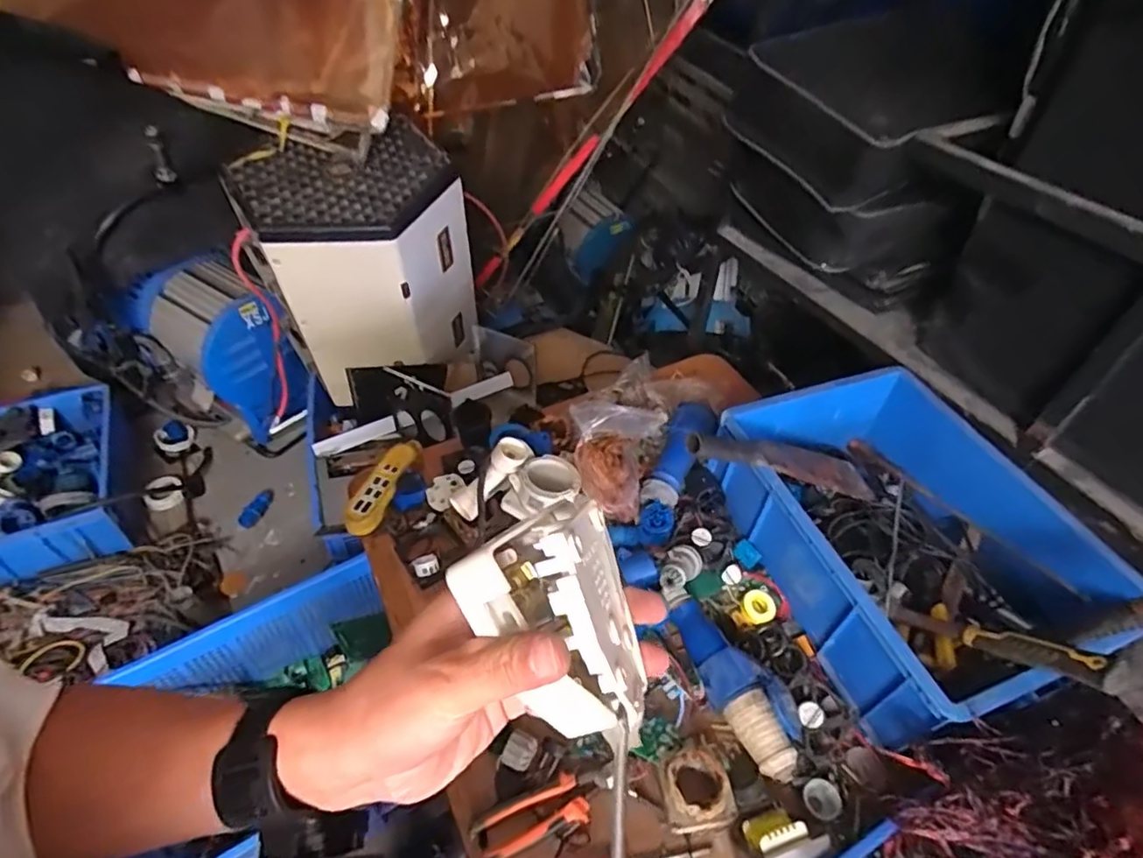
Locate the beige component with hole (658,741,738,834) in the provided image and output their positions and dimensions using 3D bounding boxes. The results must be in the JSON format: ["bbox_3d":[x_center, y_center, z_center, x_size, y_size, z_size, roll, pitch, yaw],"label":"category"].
[{"bbox_3d":[0.144,0.421,0.711,0.077,0.050,0.092,-7,48,-10],"label":"beige component with hole"}]

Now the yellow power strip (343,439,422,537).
[{"bbox_3d":[-0.316,0.093,1.014,0.056,0.040,0.199,17,48,13],"label":"yellow power strip"}]

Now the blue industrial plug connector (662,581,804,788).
[{"bbox_3d":[0.202,0.316,0.778,0.080,0.062,0.260,-22,52,-22],"label":"blue industrial plug connector"}]

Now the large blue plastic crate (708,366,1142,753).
[{"bbox_3d":[0.476,0.150,0.866,0.440,0.170,0.477,-15,50,-17],"label":"large blue plastic crate"}]

